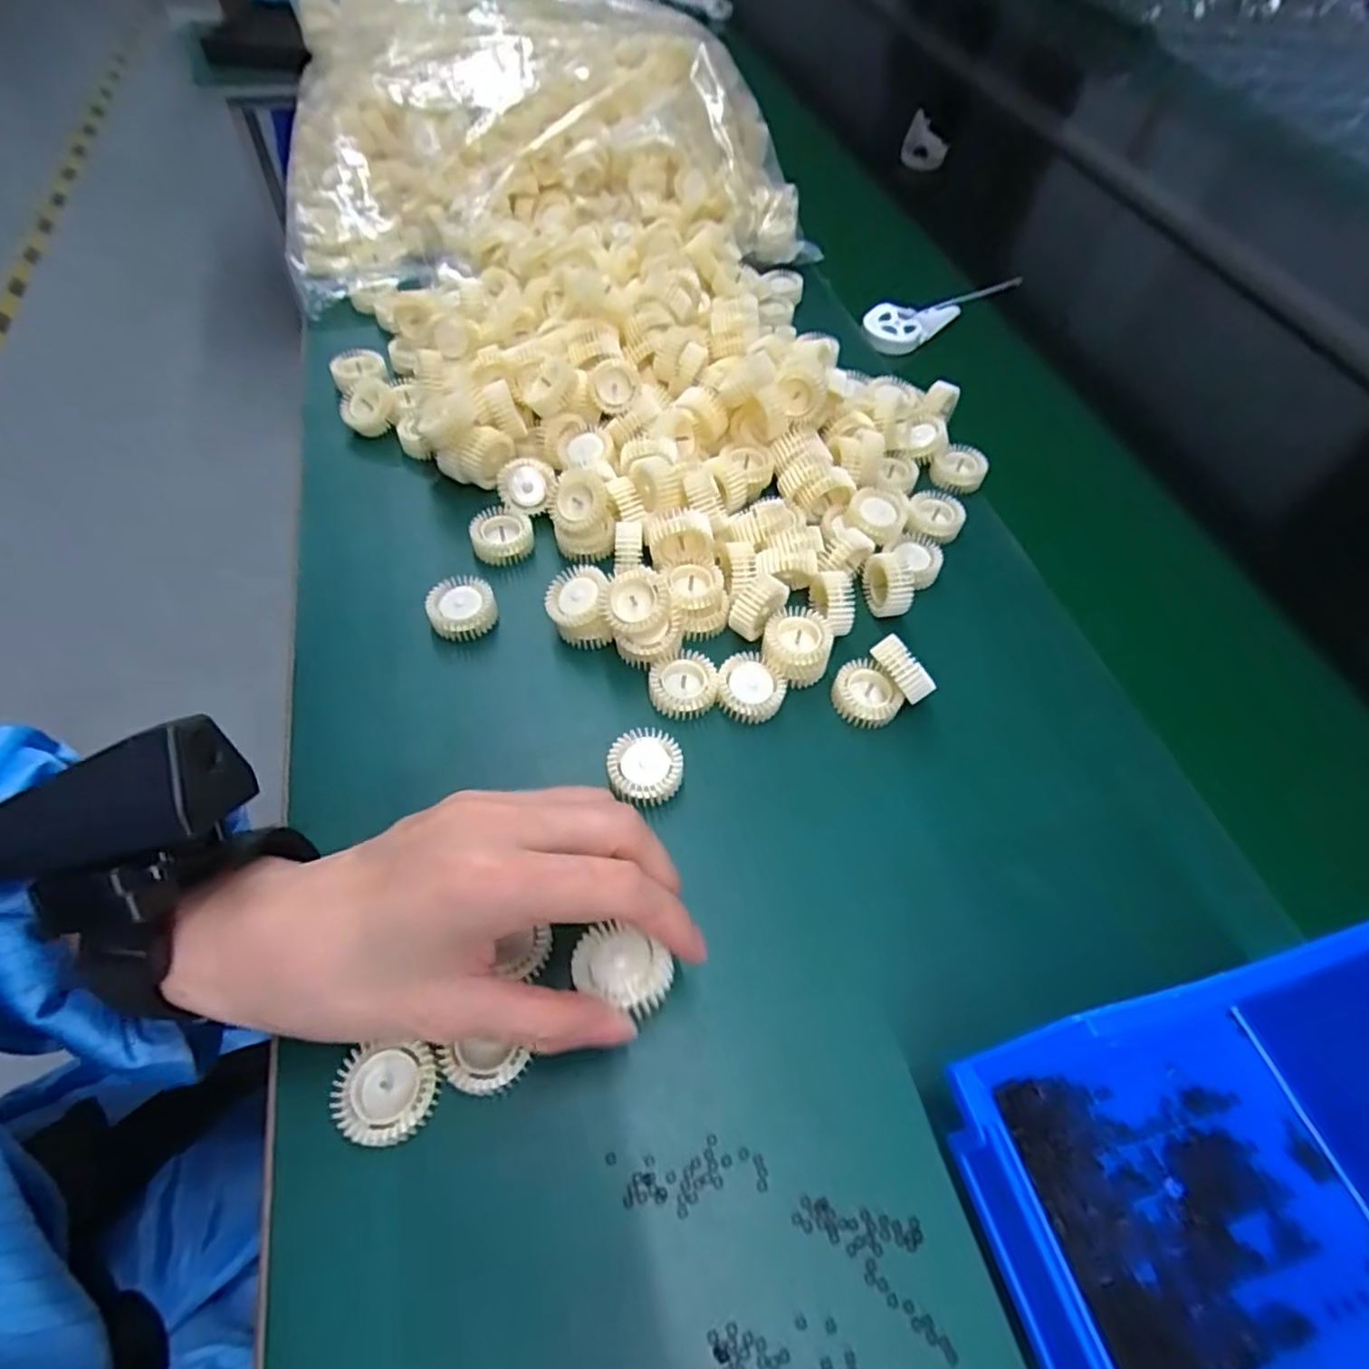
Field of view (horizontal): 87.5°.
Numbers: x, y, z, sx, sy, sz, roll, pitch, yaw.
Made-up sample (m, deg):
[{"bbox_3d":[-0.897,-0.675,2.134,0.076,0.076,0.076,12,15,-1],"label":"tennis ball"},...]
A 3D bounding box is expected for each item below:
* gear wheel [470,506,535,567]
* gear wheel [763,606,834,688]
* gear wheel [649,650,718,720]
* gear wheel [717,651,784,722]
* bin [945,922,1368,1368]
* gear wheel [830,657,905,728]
[{"bbox_3d":[-0.096,-0.079,0.377,0.031,0.017,0.031,2,55,-3],"label":"gear wheel"},{"bbox_3d":[0.054,-0.018,0.340,0.034,0.018,0.034,0,66,13],"label":"gear wheel"},{"bbox_3d":[0.000,0.000,0.333,0.031,0.016,0.029,2,55,-3],"label":"gear wheel"},{"bbox_3d":[0.031,0.002,0.333,0.030,0.018,0.029,2,55,-3],"label":"gear wheel"},{"bbox_3d":[0.162,0.146,0.207,0.139,0.072,0.102,-11,56,-12],"label":"bin"},{"bbox_3d":[0.084,0.006,0.337,0.027,0.013,0.031,-33,65,0],"label":"gear wheel"}]

